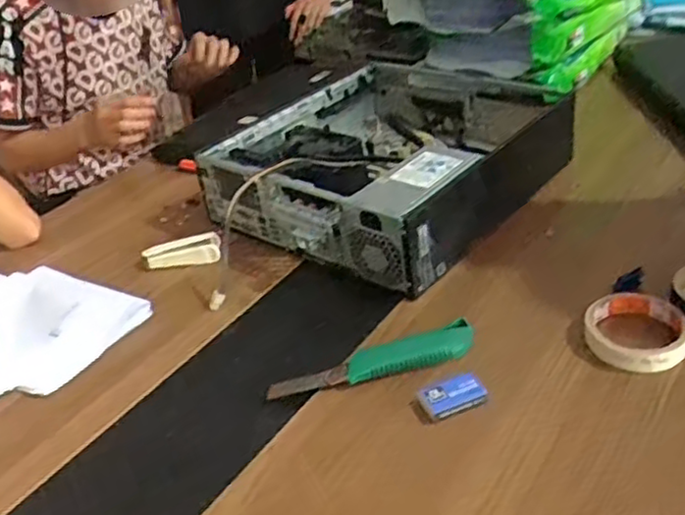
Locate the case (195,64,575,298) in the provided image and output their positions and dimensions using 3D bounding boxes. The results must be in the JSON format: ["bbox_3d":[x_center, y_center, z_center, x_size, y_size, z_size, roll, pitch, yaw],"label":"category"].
[{"bbox_3d":[0.086,-0.147,0.961,0.342,0.101,0.468,21,42,37],"label":"case"}]

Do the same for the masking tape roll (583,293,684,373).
[{"bbox_3d":[0.274,0.070,0.671,0.090,0.030,0.090,4,34,18],"label":"masking tape roll"}]

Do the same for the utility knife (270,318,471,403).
[{"bbox_3d":[0.029,0.097,0.685,0.199,0.013,0.040,-14,33,-10],"label":"utility knife"}]

